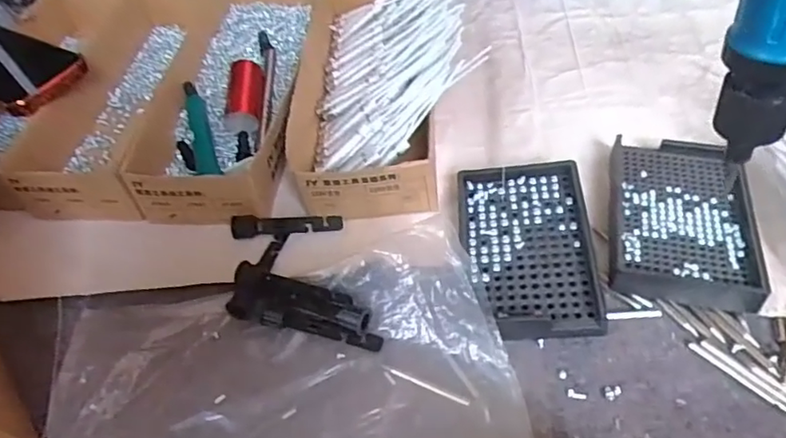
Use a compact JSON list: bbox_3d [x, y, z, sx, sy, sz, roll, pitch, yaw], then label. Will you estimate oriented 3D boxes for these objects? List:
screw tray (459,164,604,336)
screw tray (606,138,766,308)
[{"bbox_3d":[0.091,0.016,0.397,0.084,0.021,0.137,-2,49,6],"label":"screw tray"},{"bbox_3d":[0.199,-0.004,0.400,0.088,0.023,0.145,8,51,14],"label":"screw tray"}]

